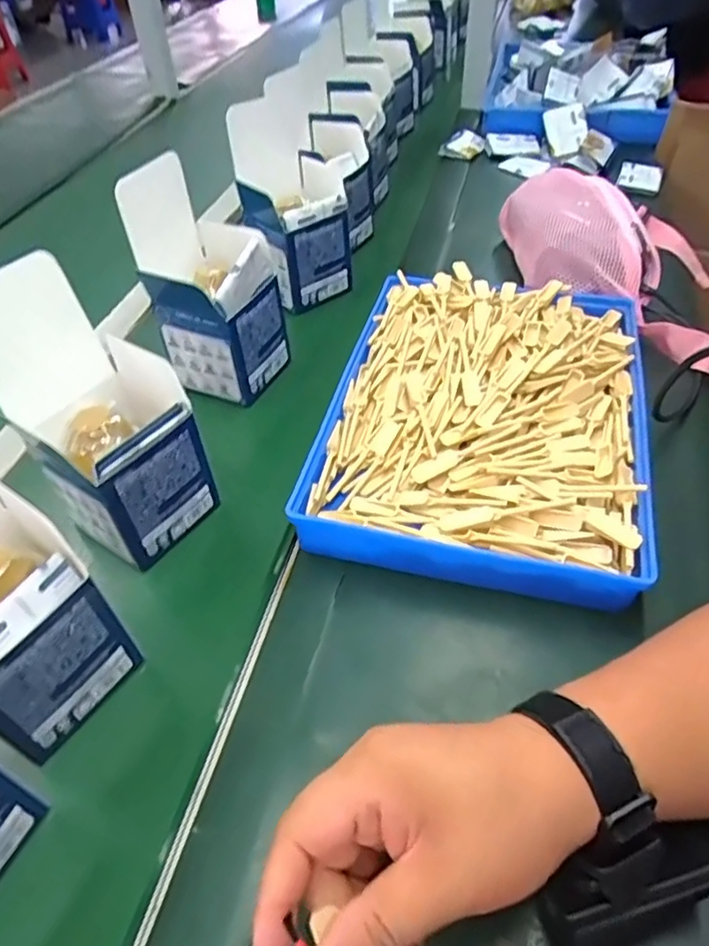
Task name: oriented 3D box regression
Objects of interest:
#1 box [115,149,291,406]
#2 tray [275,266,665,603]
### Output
[{"bbox_3d":[-0.119,-0.160,0.523,0.085,0.175,0.088,19,53,20],"label":"box"},{"bbox_3d":[0.103,-0.052,0.494,0.232,0.048,0.309,9,50,13],"label":"tray"}]

